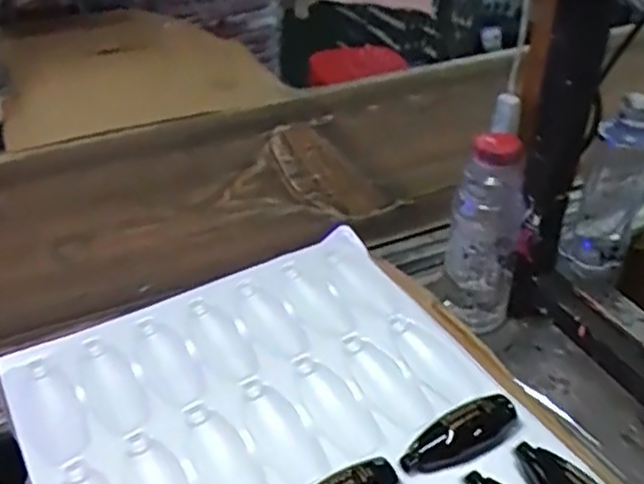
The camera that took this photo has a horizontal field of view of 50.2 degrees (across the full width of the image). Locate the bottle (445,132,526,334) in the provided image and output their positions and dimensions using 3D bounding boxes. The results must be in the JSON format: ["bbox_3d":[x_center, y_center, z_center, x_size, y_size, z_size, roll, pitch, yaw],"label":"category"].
[{"bbox_3d":[0.149,-0.012,0.635,0.059,0.172,0.052,21,39,31],"label":"bottle"}]

